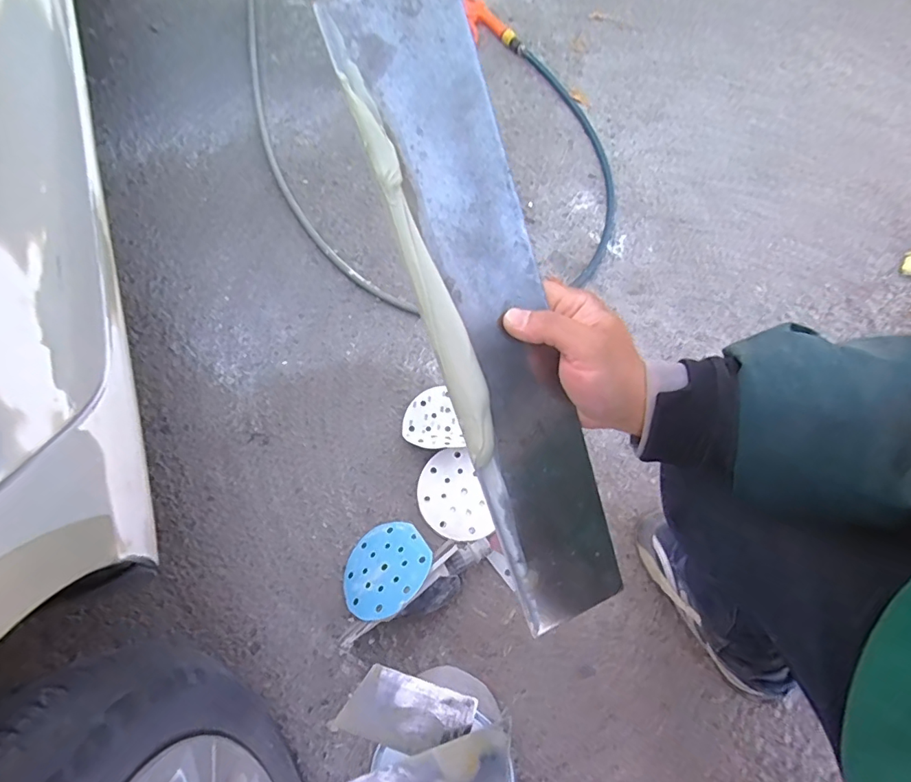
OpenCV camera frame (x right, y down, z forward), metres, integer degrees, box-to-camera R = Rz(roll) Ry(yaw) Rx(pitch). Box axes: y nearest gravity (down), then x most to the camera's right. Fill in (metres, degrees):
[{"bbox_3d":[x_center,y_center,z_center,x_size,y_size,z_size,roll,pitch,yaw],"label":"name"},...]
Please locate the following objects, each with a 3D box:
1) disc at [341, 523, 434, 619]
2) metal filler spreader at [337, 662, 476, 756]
[{"bbox_3d":[-0.102,0.254,0.702,0.134,0.011,0.130,-16,42,15],"label":"disc"},{"bbox_3d":[-0.052,0.357,0.544,0.138,0.009,0.068,16,71,6],"label":"metal filler spreader"}]

